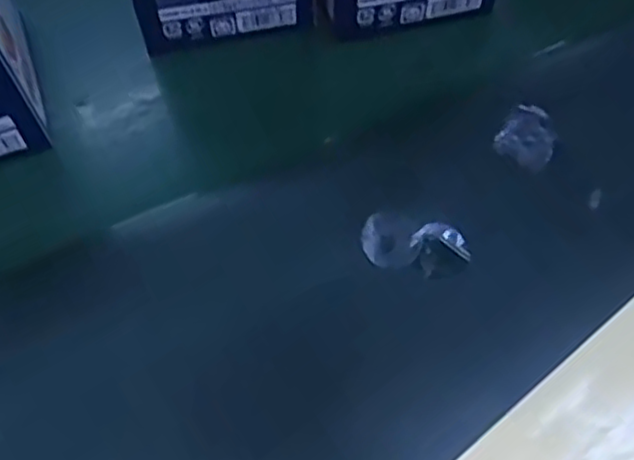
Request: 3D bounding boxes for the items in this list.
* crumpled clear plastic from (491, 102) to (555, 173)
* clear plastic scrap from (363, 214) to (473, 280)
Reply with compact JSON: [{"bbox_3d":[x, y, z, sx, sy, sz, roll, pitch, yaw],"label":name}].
[{"bbox_3d":[0.092,-0.040,0.299,0.024,0.005,0.029,35,68,16],"label":"crumpled clear plastic"},{"bbox_3d":[0.040,0.006,0.278,0.042,0.005,0.023,12,64,6],"label":"clear plastic scrap"}]

